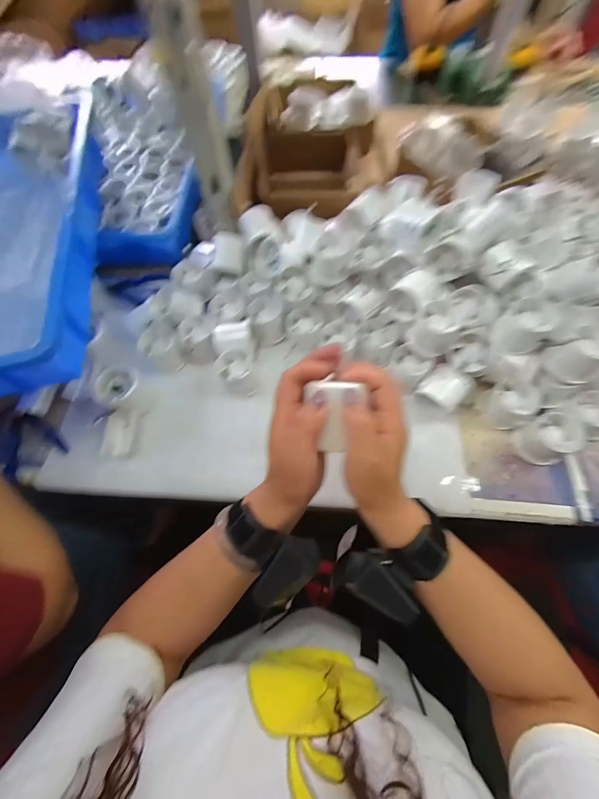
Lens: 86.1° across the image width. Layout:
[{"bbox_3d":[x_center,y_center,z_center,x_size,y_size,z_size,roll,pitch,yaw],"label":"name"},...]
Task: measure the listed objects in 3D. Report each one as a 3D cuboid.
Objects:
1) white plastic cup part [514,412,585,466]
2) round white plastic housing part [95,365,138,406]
[{"bbox_3d":[0.311,0.051,0.404,0.051,0.052,0.050,-1,65,1],"label":"white plastic cup part"},{"bbox_3d":[-0.250,-0.018,0.438,0.051,0.027,0.057,33,70,16],"label":"round white plastic housing part"}]

